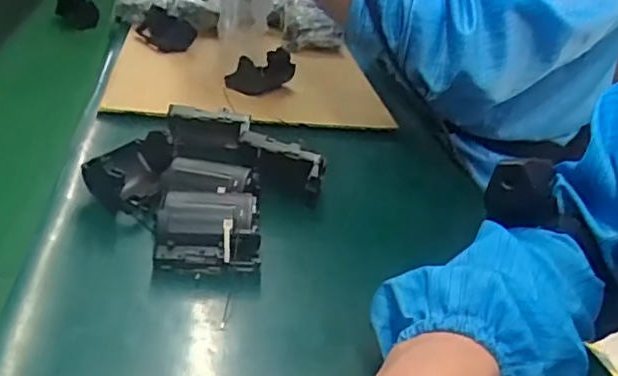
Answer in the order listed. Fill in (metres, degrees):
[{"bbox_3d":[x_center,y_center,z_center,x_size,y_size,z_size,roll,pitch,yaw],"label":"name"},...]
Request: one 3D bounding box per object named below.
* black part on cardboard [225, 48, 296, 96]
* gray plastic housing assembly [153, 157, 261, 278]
[{"bbox_3d":[-0.049,-0.127,0.686,0.035,0.043,0.083,27,35,31],"label":"black part on cardboard"},{"bbox_3d":[-0.071,0.021,0.430,0.071,0.050,0.082,2,30,-11],"label":"gray plastic housing assembly"}]

